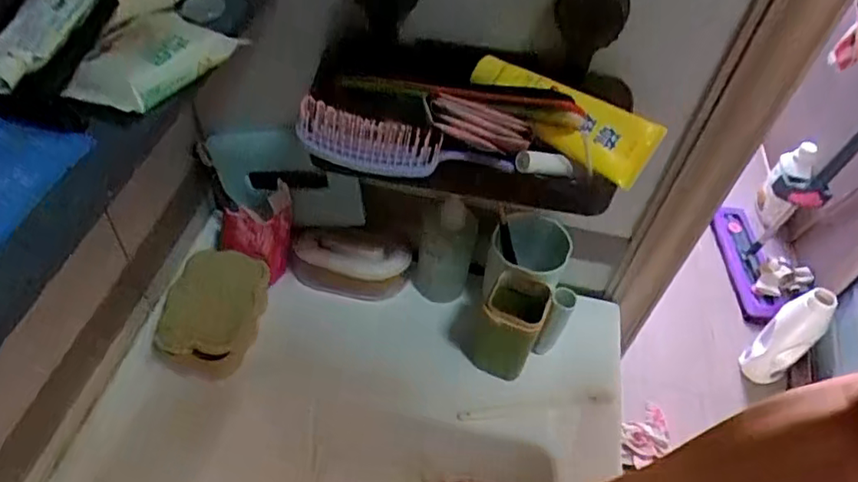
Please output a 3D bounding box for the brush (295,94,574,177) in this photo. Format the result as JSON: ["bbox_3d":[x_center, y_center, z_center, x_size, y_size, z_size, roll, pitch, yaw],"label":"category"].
[{"bbox_3d":[0.005,-0.069,0.466,0.217,0.034,0.048,8,49,1],"label":"brush"}]

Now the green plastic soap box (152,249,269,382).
[{"bbox_3d":[-0.218,0.068,0.611,0.088,0.051,0.122,8,49,0],"label":"green plastic soap box"}]

